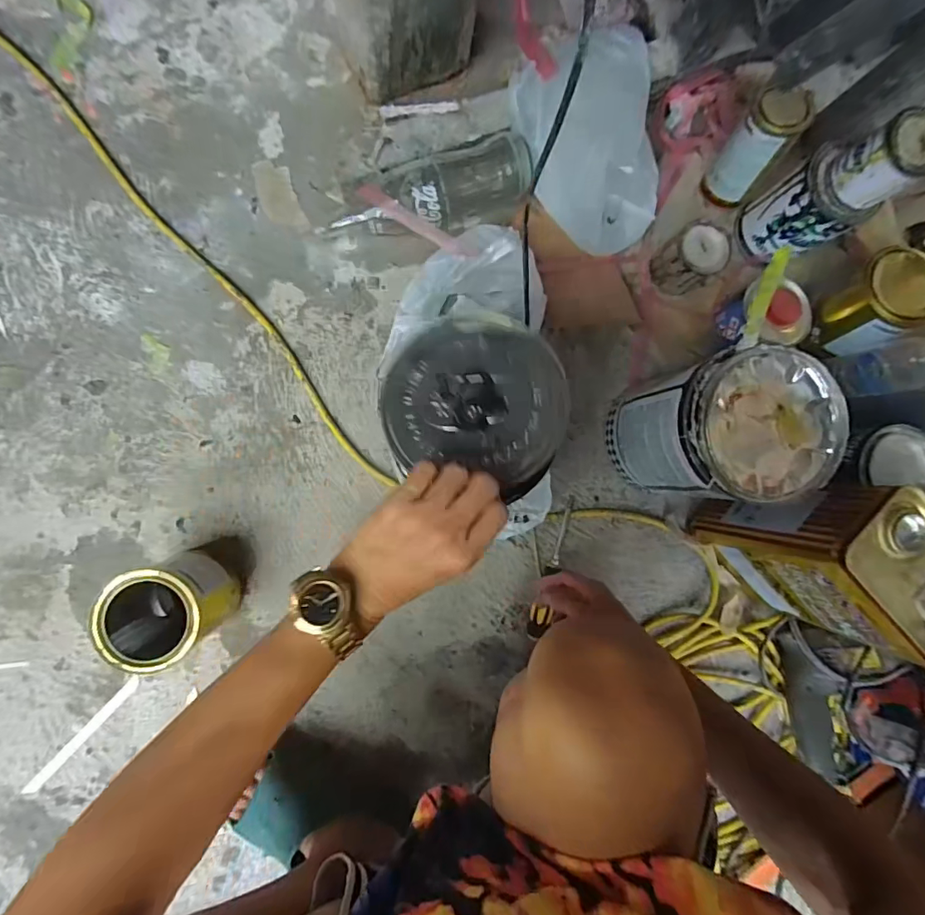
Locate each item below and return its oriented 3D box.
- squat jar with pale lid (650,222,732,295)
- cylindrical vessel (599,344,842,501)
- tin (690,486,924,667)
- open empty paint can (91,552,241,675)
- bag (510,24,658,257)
[{"bbox_3d":[0.309,-0.268,0.648,0.070,0.077,0.065,0,89,-7],"label":"squat jar with pale lid"},{"bbox_3d":[0.285,-0.032,0.568,0.152,0.221,0.142,0,89,-6],"label":"cylindrical vessel"},{"bbox_3d":[0.410,0.110,0.545,0.107,0.240,0.151,-43,93,-5],"label":"tin"},{"bbox_3d":[-0.334,0.171,0.541,0.119,0.139,0.101,-43,94,-6],"label":"open empty paint can"},{"bbox_3d":[0.163,-0.415,0.606,0.181,0.084,0.269,-7,90,-7],"label":"bag"}]

